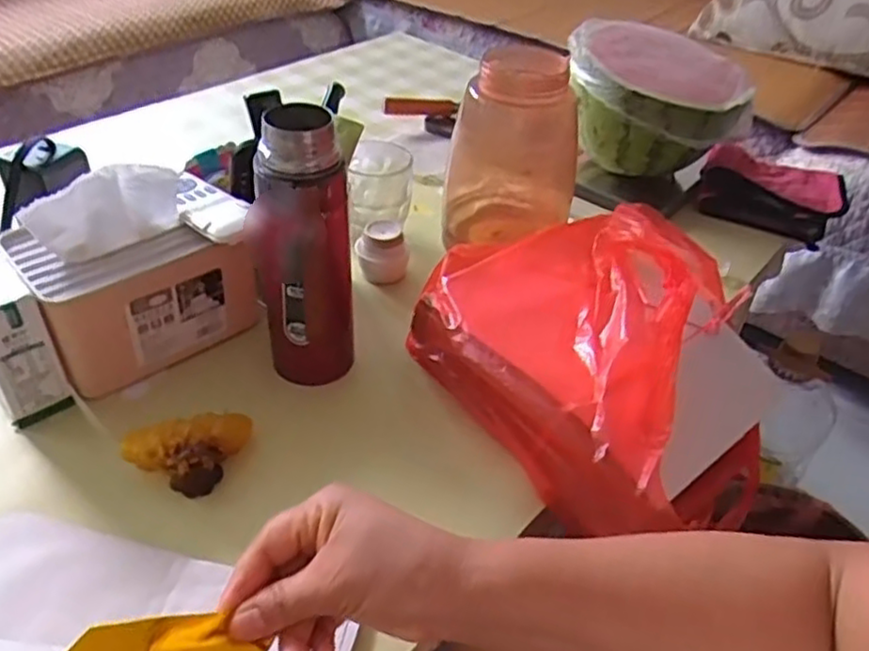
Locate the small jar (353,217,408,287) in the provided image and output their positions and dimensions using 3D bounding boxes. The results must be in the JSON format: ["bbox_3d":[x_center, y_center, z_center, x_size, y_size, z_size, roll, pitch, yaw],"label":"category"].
[{"bbox_3d":[-0.053,-0.071,0.678,0.044,0.049,0.043,3,40,-2],"label":"small jar"}]

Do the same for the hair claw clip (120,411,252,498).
[{"bbox_3d":[-0.169,0.087,0.489,0.086,0.035,0.051,-18,45,-25],"label":"hair claw clip"}]

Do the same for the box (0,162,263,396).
[{"bbox_3d":[-0.233,-0.038,0.555,0.168,0.140,0.096,-18,45,-25],"label":"box"}]

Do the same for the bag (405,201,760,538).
[{"bbox_3d":[0.138,0.006,0.522,0.203,0.126,0.280,-22,47,-29],"label":"bag"}]

